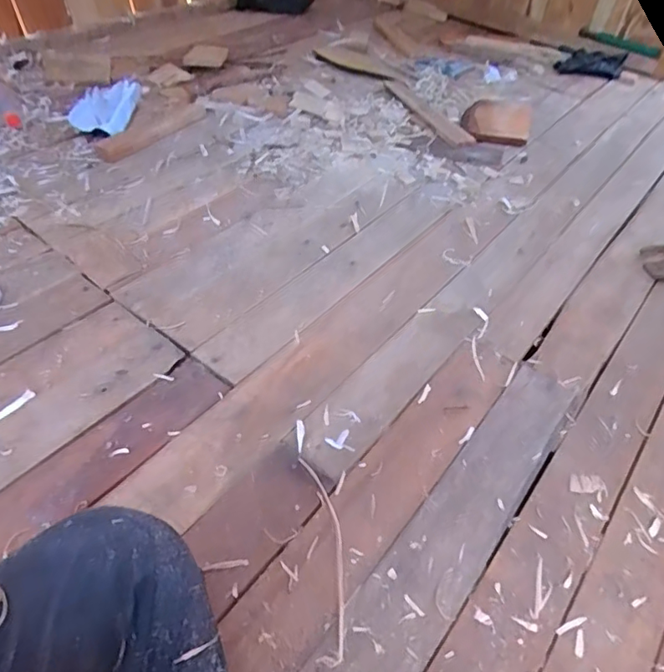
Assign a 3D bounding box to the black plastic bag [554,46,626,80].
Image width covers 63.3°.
[{"bbox_3d":[0.769,-0.815,1.610,0.193,0.042,0.133,19,49,12],"label":"black plastic bag"}]

